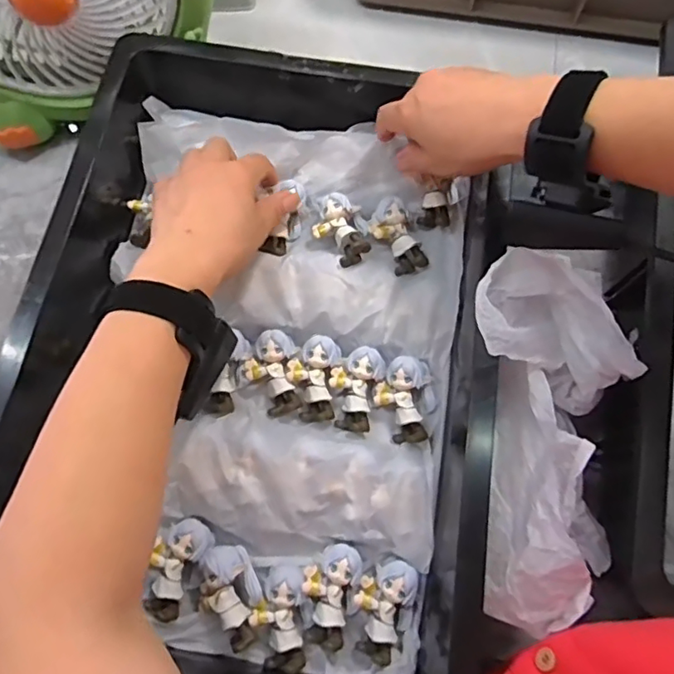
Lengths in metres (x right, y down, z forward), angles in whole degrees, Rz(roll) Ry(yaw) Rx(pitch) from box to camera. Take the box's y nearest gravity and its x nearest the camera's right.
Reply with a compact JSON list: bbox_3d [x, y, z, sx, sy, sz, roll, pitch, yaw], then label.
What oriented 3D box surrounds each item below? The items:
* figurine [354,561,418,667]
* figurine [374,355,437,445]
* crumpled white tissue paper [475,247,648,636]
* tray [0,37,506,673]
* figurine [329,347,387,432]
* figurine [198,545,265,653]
[{"bbox_3d":[0.030,0.178,0.359,0.035,0.022,0.062,20,73,5],"label":"figurine"},{"bbox_3d":[0.051,0.046,0.400,0.044,0.024,0.059,-6,72,-3],"label":"figurine"},{"bbox_3d":[0.134,0.060,0.338,0.097,0.063,0.220,0,72,-1],"label":"crumpled white tissue paper"},{"bbox_3d":[-0.051,0.010,0.385,0.332,0.081,0.462,7,72,1],"label":"tray"},{"bbox_3d":[0.012,0.037,0.403,0.037,0.019,0.058,18,72,4],"label":"figurine"},{"bbox_3d":[-0.069,0.169,0.359,0.039,0.026,0.061,-23,74,-9],"label":"figurine"}]

